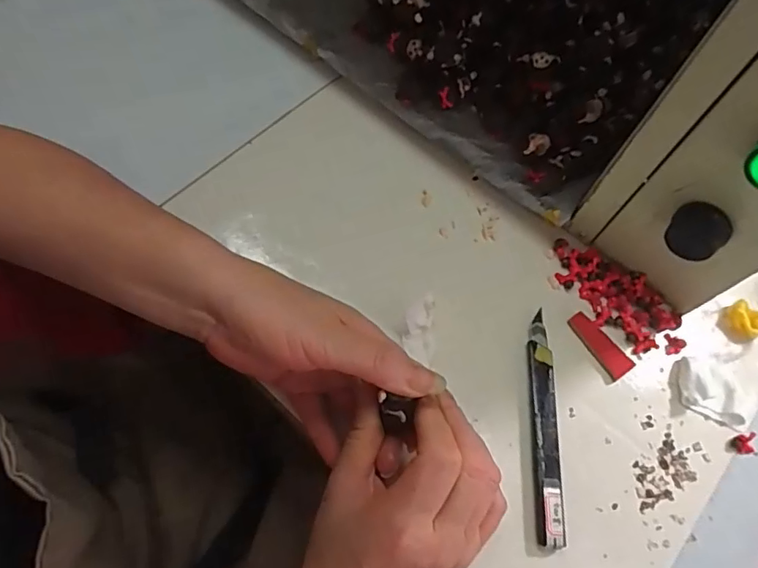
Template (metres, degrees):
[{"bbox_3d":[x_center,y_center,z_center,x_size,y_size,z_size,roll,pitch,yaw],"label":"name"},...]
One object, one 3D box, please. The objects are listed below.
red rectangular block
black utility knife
[{"bbox_3d":[0.150,0.042,0.355,0.022,0.004,0.050,-28,71,-13],"label":"red rectangular block"},{"bbox_3d":[0.104,0.085,0.325,0.017,0.012,0.141,5,67,-1],"label":"black utility knife"}]

